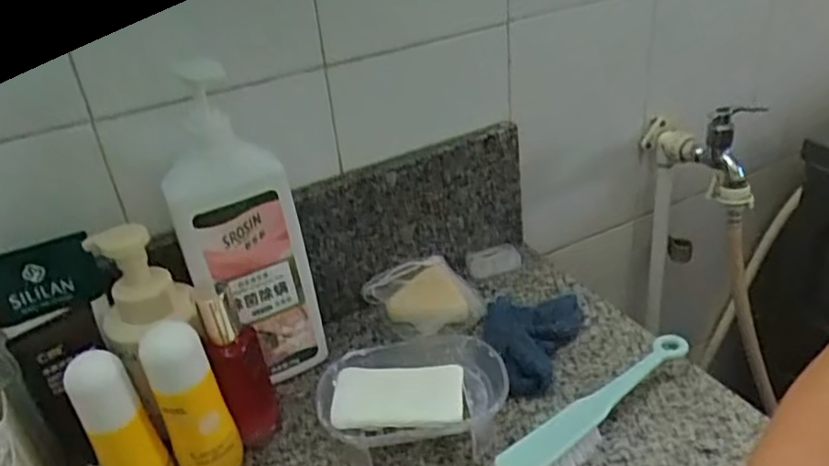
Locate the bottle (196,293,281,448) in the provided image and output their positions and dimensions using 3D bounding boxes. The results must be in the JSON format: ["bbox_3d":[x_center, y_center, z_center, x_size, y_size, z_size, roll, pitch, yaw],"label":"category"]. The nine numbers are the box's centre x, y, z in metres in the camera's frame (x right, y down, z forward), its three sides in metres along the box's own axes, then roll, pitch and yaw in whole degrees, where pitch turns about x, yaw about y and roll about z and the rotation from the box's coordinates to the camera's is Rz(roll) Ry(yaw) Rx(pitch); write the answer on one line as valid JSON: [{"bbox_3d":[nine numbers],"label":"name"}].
[{"bbox_3d":[-0.147,0.112,0.571,0.044,0.149,0.053,-14,28,-16],"label":"bottle"}]

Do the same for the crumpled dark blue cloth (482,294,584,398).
[{"bbox_3d":[0.110,0.097,0.640,0.091,0.033,0.135,1,33,13],"label":"crumpled dark blue cloth"}]

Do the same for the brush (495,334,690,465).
[{"bbox_3d":[0.150,0.144,0.560,0.201,0.034,0.045,-25,33,-33],"label":"brush"}]

